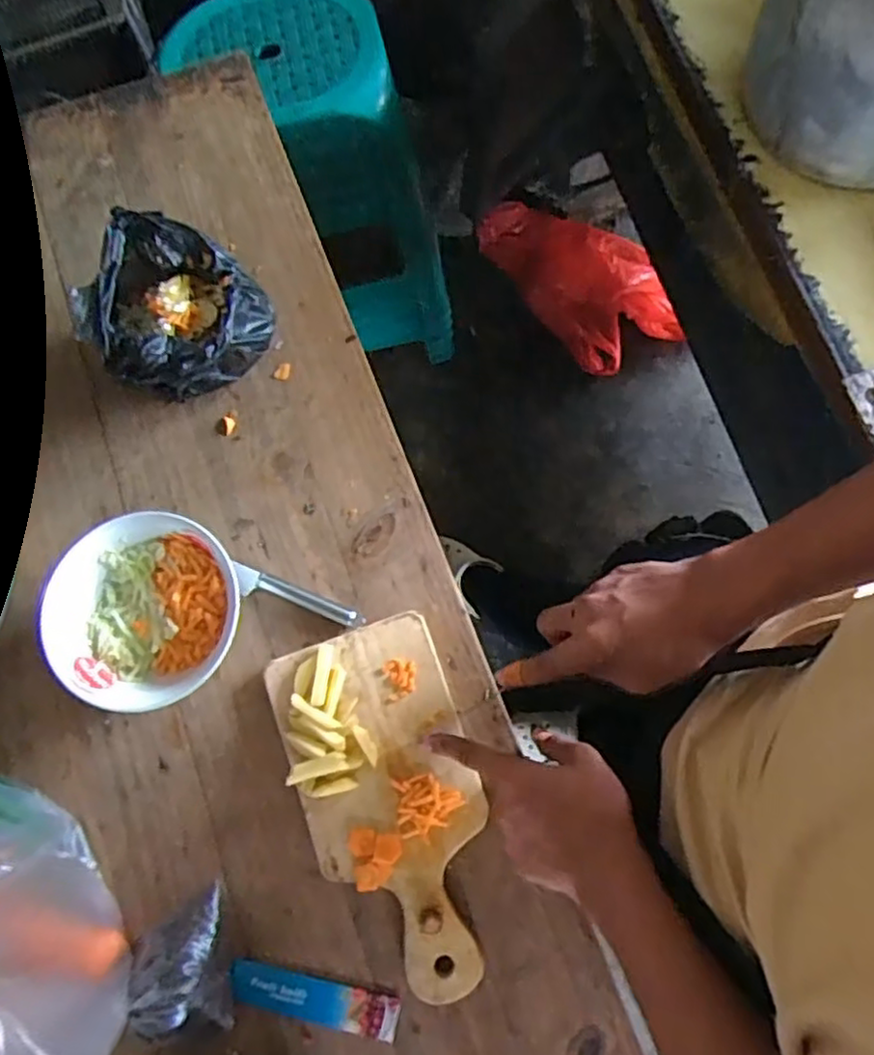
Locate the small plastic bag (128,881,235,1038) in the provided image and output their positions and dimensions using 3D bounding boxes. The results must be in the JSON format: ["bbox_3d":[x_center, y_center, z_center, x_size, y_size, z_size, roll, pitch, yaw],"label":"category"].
[{"bbox_3d":[-0.193,0.333,0.514,0.066,0.054,0.097,-14,75,-2],"label":"small plastic bag"}]

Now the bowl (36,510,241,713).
[{"bbox_3d":[-0.243,0.072,0.581,0.158,0.062,0.151,0,75,1],"label":"bowl"}]

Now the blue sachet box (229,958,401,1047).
[{"bbox_3d":[-0.094,0.364,0.531,0.131,0.008,0.030,11,76,4],"label":"blue sachet box"}]

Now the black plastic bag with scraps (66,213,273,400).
[{"bbox_3d":[-0.238,-0.194,0.633,0.152,0.093,0.148,-41,78,-9],"label":"black plastic bag with scraps"}]

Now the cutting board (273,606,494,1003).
[{"bbox_3d":[-0.034,0.219,0.548,0.137,0.017,0.278,-19,76,-4],"label":"cutting board"}]

